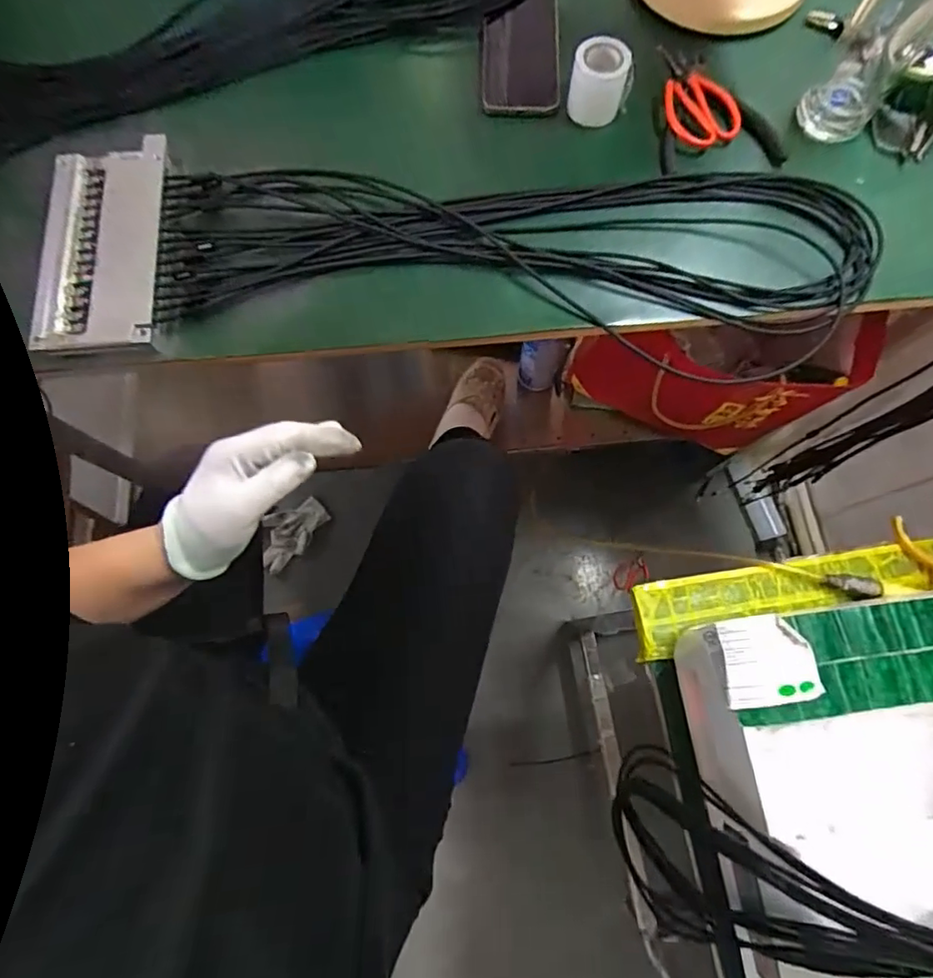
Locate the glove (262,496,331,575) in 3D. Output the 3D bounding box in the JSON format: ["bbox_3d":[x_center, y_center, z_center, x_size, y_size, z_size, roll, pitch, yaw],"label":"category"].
[{"bbox_3d":[-0.401,0.095,1.232,0.110,0.021,0.178,35,77,9],"label":"glove"}]

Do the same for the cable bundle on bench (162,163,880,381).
[{"bbox_3d":[0.043,-0.206,0.495,0.623,0.024,0.195,2,74,1],"label":"cable bundle on bench"}]

